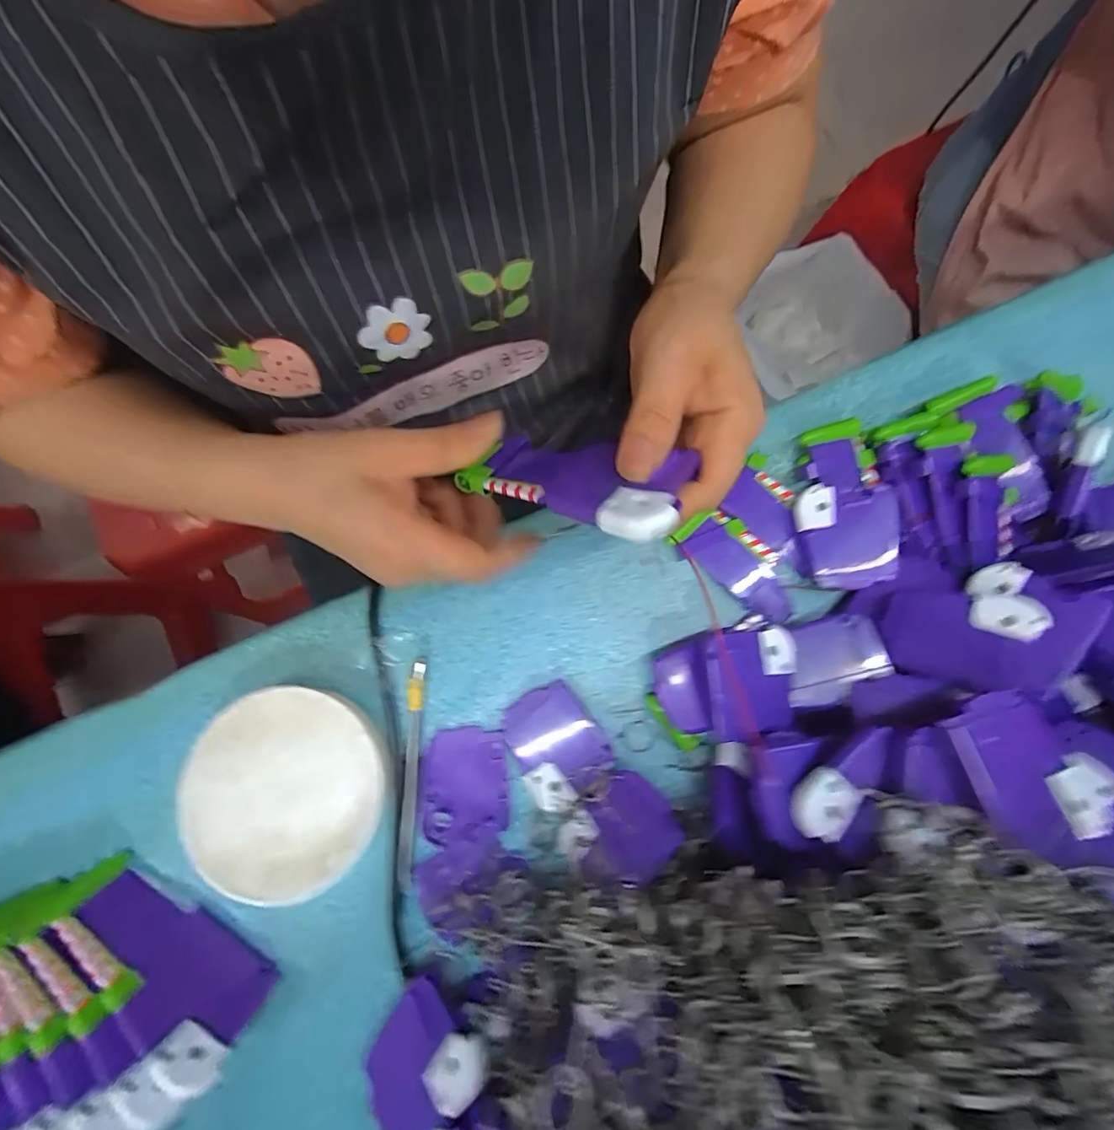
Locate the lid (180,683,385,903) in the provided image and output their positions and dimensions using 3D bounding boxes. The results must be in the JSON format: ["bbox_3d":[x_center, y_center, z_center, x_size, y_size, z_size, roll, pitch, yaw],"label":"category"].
[{"bbox_3d":[-0.151,0.124,0.266,0.108,0.022,0.104,0,80,-1],"label":"lid"}]

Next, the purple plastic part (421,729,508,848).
[{"bbox_3d":[-0.055,0.128,0.277,0.049,0.005,0.060,-5,80,-2],"label":"purple plastic part"}]

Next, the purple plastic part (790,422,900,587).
[{"bbox_3d":[0.173,-0.037,0.295,0.048,0.033,0.101,-7,80,-2],"label":"purple plastic part"}]

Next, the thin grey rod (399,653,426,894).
[{"bbox_3d":[-0.084,0.118,0.272,0.010,0.013,0.124,2,80,0],"label":"thin grey rod"}]

